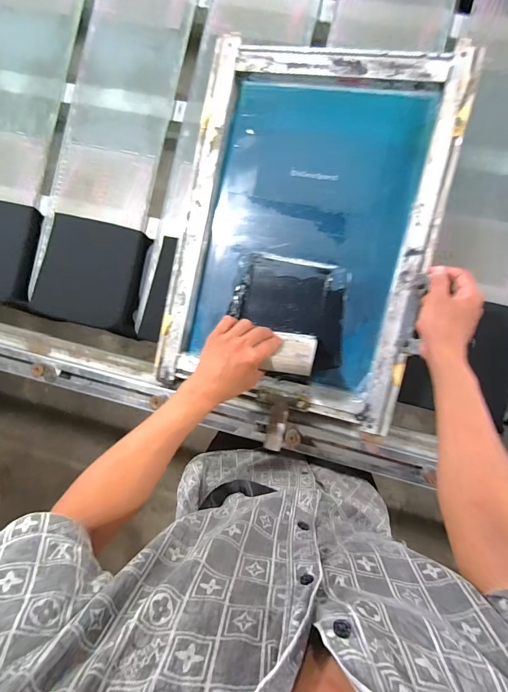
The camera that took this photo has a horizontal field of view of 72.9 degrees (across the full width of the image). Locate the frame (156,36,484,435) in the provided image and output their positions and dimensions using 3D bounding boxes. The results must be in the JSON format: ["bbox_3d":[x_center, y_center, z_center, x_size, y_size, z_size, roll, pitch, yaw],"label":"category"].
[{"bbox_3d":[0.073,-0.176,0.552,0.390,0.041,0.535,13,97,12],"label":"frame"}]

